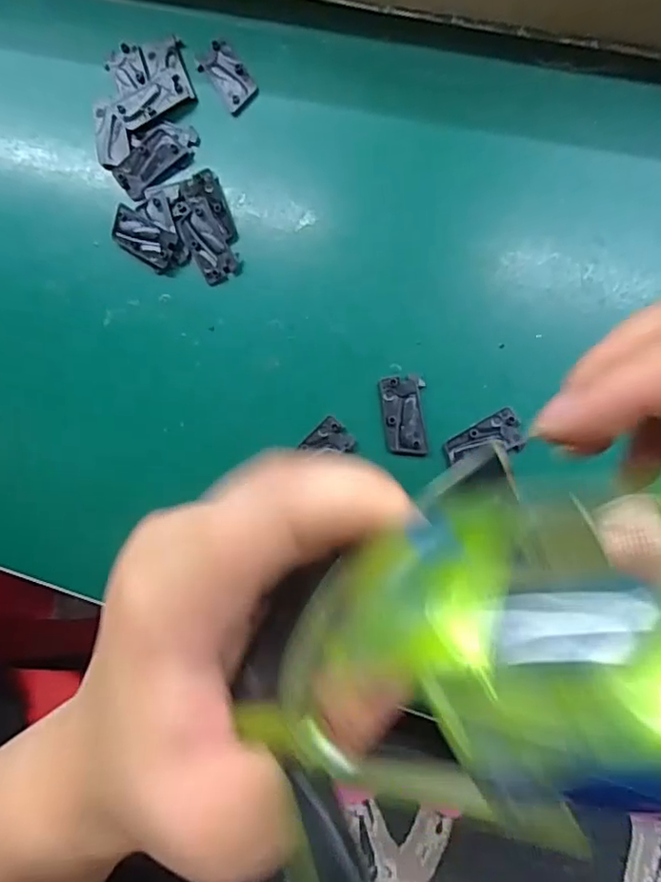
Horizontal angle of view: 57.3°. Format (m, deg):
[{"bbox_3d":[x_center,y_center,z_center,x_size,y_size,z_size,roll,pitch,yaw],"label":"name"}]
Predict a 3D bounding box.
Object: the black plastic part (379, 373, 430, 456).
[{"bbox_3d":[0.031,-0.011,0.259,0.018,0.004,0.033,-3,85,6],"label":"black plastic part"}]

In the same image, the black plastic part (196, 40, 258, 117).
[{"bbox_3d":[-0.047,-0.167,0.275,0.017,0.004,0.031,-38,83,2],"label":"black plastic part"}]

